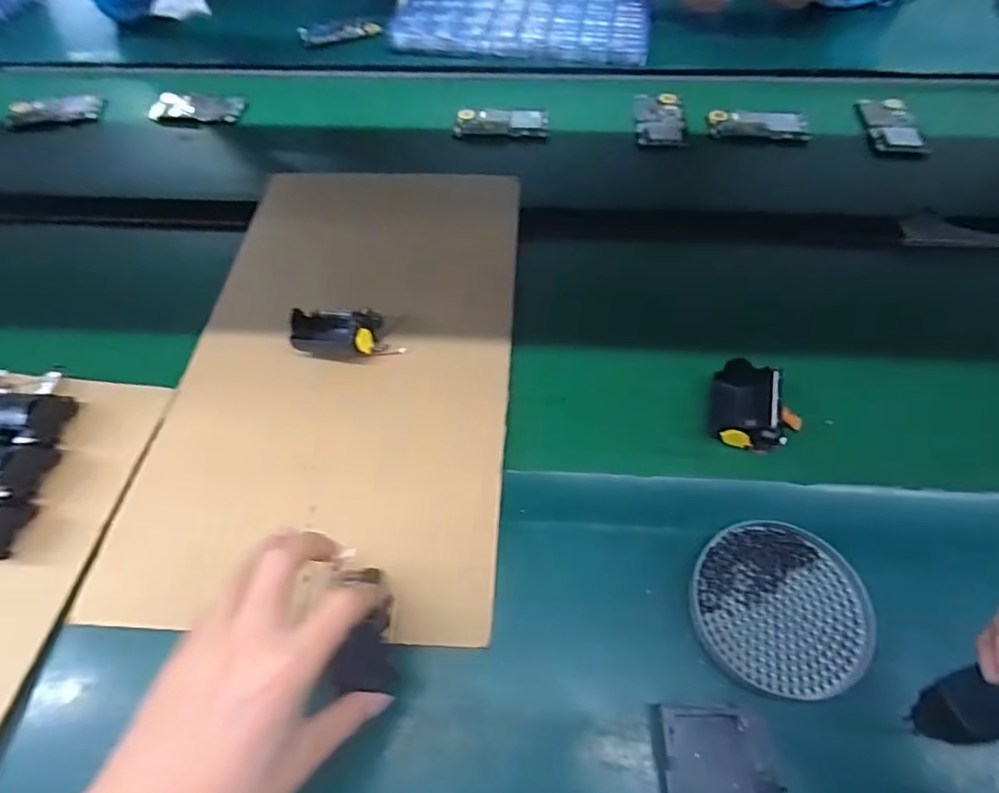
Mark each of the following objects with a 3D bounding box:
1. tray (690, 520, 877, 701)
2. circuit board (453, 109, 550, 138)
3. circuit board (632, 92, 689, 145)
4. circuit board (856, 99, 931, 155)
[{"bbox_3d":[0.193,0.142,0.393,0.113,0.007,0.112,-2,58,3],"label":"tray"},{"bbox_3d":[0.004,-0.371,0.770,0.122,0.012,0.061,5,55,3],"label":"circuit board"},{"bbox_3d":[0.219,-0.385,0.780,0.068,0.011,0.114,2,55,1],"label":"circuit board"},{"bbox_3d":[0.524,-0.367,0.765,0.067,0.011,0.122,4,55,2],"label":"circuit board"}]

